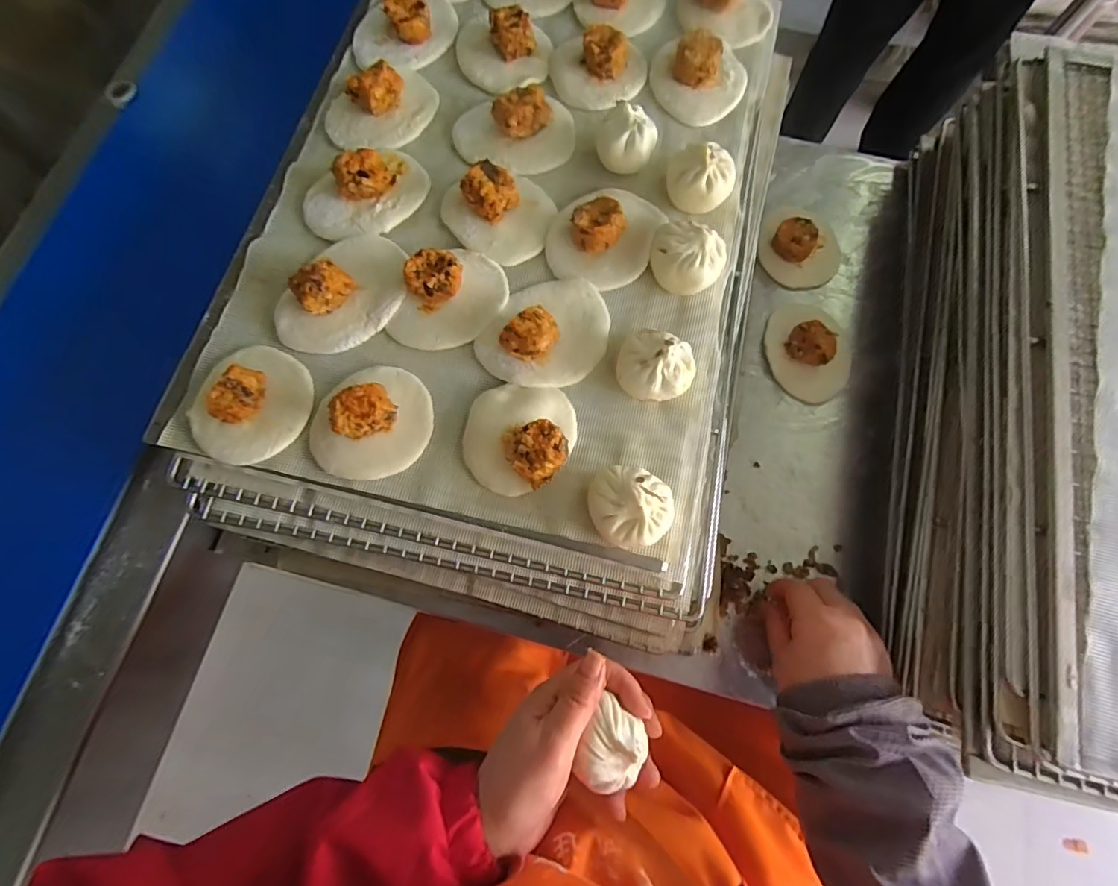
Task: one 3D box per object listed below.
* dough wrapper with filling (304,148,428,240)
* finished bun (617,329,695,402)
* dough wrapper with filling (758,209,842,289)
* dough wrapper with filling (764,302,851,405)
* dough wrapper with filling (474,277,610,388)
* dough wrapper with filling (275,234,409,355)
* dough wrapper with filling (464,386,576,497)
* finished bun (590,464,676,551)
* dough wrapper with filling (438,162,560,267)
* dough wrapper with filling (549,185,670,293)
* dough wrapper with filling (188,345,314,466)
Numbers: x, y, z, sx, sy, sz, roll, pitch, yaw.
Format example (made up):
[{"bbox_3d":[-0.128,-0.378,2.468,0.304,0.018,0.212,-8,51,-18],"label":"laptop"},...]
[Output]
[{"bbox_3d":[-0.163,-0.215,0.423,0.104,0.033,0.066,-30,77,-8],"label":"dough wrapper with filling"},{"bbox_3d":[0.072,-0.057,0.382,0.055,0.040,0.052,0,74,0],"label":"finished bun"},{"bbox_3d":[0.259,-0.211,0.538,0.082,0.042,0.085,0,74,0],"label":"dough wrapper with filling"},{"bbox_3d":[0.252,-0.098,0.510,0.086,0.036,0.106,-22,76,-7],"label":"dough wrapper with filling"},{"bbox_3d":[-0.007,-0.091,0.393,0.086,0.035,0.102,31,76,8],"label":"dough wrapper with filling"},{"bbox_3d":[-0.169,-0.123,0.397,0.076,0.034,0.113,35,77,9],"label":"dough wrapper with filling"},{"bbox_3d":[-0.029,-0.007,0.370,0.079,0.030,0.080,0,74,0],"label":"dough wrapper with filling"},{"bbox_3d":[0.048,0.044,0.348,0.056,0.044,0.052,0,74,0],"label":"finished bun"},{"bbox_3d":[-0.048,-0.198,0.422,0.083,0.030,0.087,-37,78,-10],"label":"dough wrapper with filling"},{"bbox_3d":[0.038,-0.177,0.421,0.084,0.033,0.094,23,75,6],"label":"dough wrapper with filling"},{"bbox_3d":[-0.232,-0.036,0.373,0.084,0.034,0.086,0,74,0],"label":"dough wrapper with filling"}]

